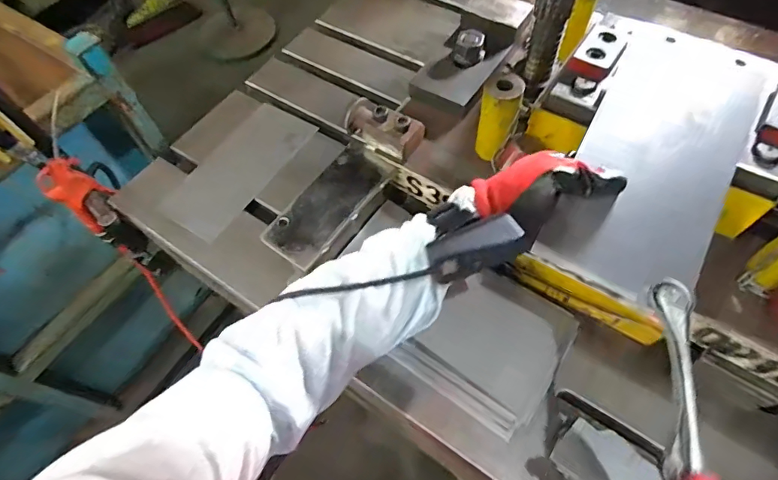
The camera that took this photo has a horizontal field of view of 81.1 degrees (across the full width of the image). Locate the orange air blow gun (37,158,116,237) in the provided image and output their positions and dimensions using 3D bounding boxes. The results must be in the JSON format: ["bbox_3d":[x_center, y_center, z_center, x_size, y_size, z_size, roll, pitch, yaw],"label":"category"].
[{"bbox_3d":[-0.460,-0.068,0.686,0.023,0.135,0.066,30,66,19],"label":"orange air blow gun"}]

